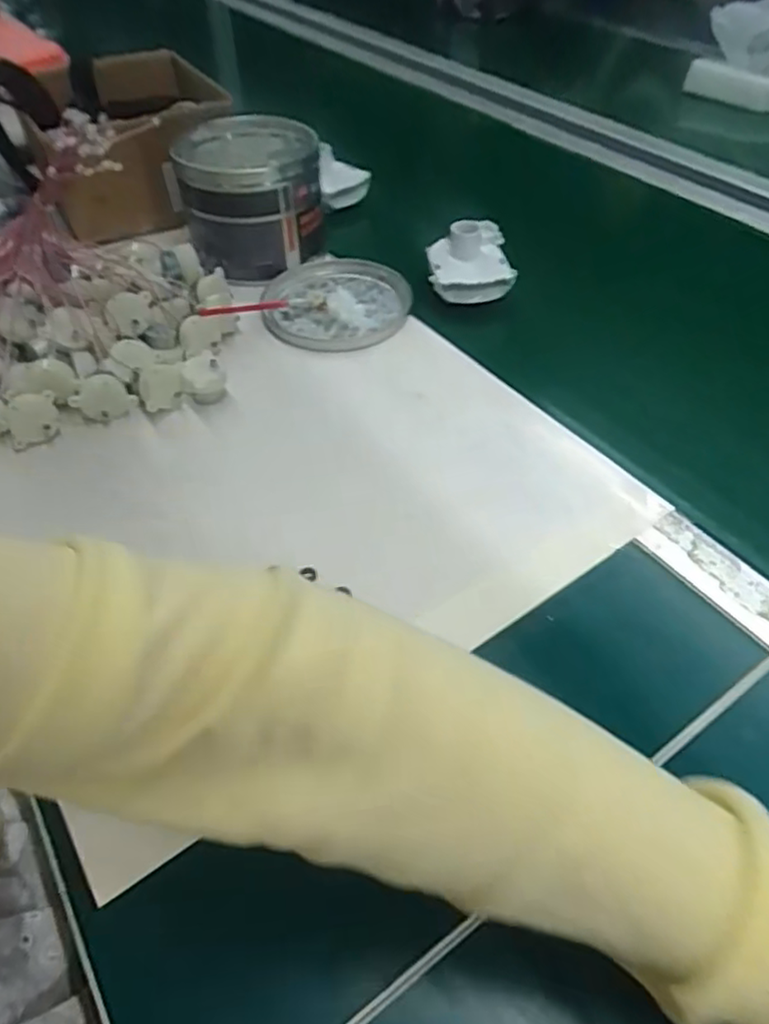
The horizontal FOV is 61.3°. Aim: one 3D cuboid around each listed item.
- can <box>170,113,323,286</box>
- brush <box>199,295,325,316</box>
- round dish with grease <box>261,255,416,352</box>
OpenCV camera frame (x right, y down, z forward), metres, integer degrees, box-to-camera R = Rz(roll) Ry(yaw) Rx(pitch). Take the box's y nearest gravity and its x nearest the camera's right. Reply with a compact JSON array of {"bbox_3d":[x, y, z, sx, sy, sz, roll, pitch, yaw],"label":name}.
[{"bbox_3d":[-0.128,-0.300,0.627,0.130,0.113,0.135,0,49,0],"label":"can"},{"bbox_3d":[-0.104,-0.180,0.567,0.114,0.011,0.022,-16,50,-31],"label":"brush"},{"bbox_3d":[-0.044,-0.193,0.596,0.129,0.019,0.137,0,49,0],"label":"round dish with grease"}]

